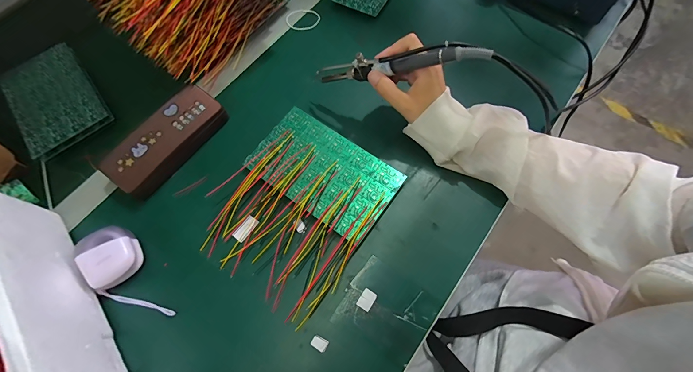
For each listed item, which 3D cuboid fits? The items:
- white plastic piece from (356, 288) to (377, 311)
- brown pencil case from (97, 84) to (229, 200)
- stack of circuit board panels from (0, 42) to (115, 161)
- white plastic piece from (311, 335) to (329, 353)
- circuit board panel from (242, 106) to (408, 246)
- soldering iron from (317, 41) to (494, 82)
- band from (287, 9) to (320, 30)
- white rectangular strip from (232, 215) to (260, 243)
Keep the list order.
[{"bbox_3d":[0.022,0.120,0.333,0.015,0.004,0.020,32,73,13],"label":"white plastic piece"},{"bbox_3d":[-0.220,-0.056,0.391,0.067,0.030,0.149,33,74,13],"label":"brown pencil case"},{"bbox_3d":[-0.406,-0.125,0.439,0.102,0.019,0.167,-38,73,-12],"label":"stack of circuit board panels"},{"bbox_3d":[-0.027,0.159,0.318,0.017,0.004,0.012,29,73,12],"label":"white plastic piece"},{"bbox_3d":[-0.028,-0.017,0.384,0.171,0.013,0.101,34,74,14],"label":"circuit board panel"},{"bbox_3d":[0.048,-0.137,0.340,0.198,0.035,0.025,3,67,31],"label":"soldering iron"},{"bbox_3d":[-0.067,-0.260,0.489,0.053,0.005,0.041,2,69,2],"label":"band"},{"bbox_3d":[-0.117,0.049,0.366,0.016,0.004,0.031,36,74,14],"label":"white rectangular strip"}]

